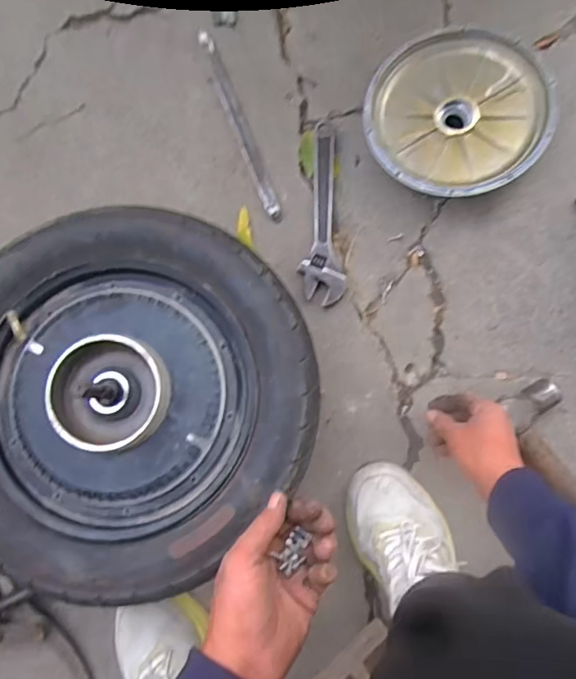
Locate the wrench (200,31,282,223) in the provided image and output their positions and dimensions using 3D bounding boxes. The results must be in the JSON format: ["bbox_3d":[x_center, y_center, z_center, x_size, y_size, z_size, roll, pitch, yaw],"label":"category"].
[{"bbox_3d":[-0.066,-0.291,0.687,0.021,0.011,0.285,-21,81,2],"label":"wrench"}]

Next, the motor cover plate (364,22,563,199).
[{"bbox_3d":[0.209,-0.282,0.645,0.213,0.062,0.212,-1,82,5],"label":"motor cover plate"}]

